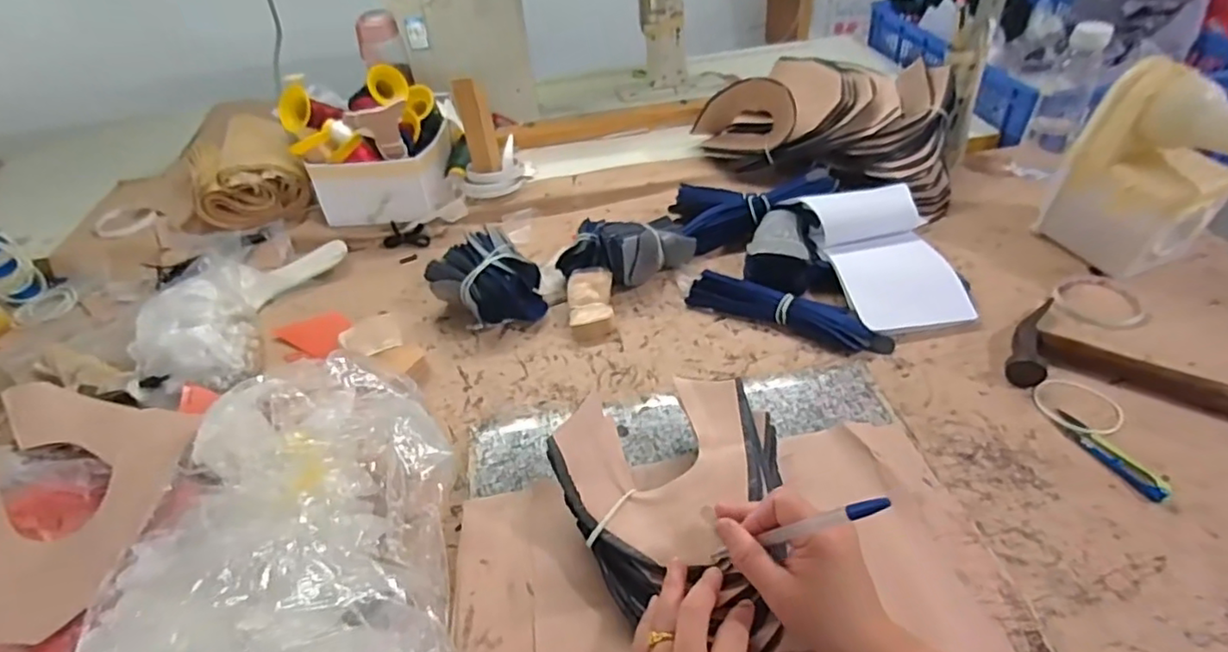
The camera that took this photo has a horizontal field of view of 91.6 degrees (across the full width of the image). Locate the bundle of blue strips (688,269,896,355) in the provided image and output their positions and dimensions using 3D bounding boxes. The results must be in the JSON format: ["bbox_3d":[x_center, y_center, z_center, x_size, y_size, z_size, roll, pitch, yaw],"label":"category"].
[{"bbox_3d":[0.194,-0.015,0.676,0.225,0.031,0.043,19,47,24],"label":"bundle of blue strips"}]

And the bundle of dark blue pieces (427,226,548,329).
[{"bbox_3d":[-0.147,-0.051,0.717,0.113,0.077,0.104,31,53,33],"label":"bundle of dark blue pieces"}]

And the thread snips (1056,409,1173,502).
[{"bbox_3d":[0.435,0.111,0.525,0.026,0.005,0.099,-18,43,-13],"label":"thread snips"}]

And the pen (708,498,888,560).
[{"bbox_3d":[0.109,0.130,0.375,0.011,0.143,0.009,37,45,-12],"label":"pen"}]

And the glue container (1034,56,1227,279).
[{"bbox_3d":[0.597,-0.155,0.649,0.188,0.200,0.090,28,52,32],"label":"glue container"}]

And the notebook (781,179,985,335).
[{"bbox_3d":[0.320,-0.084,0.705,0.145,0.032,0.203,-7,59,-6],"label":"notebook"}]

